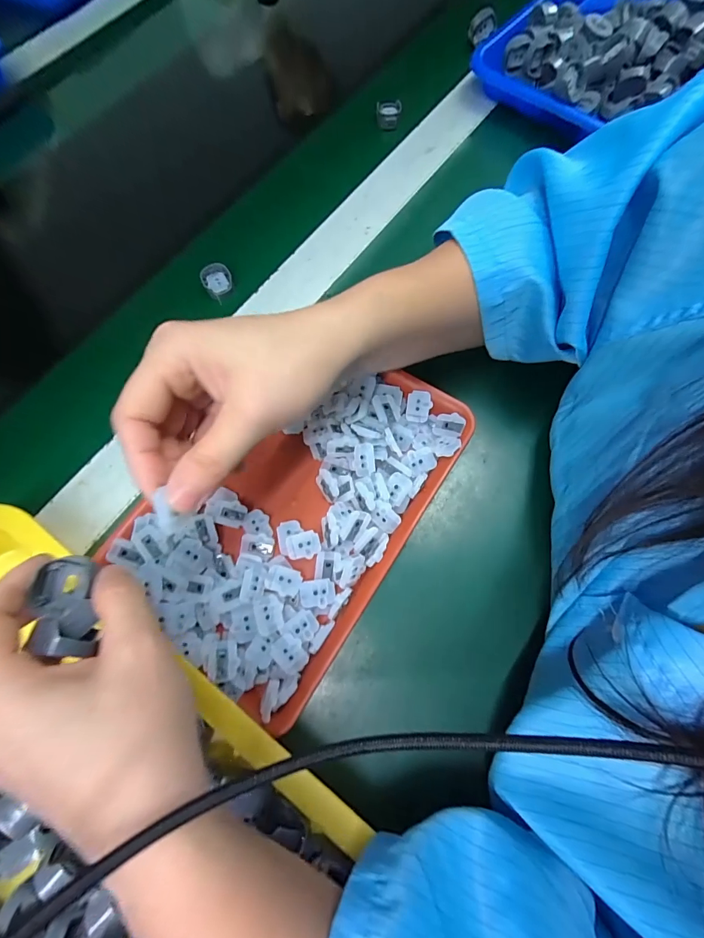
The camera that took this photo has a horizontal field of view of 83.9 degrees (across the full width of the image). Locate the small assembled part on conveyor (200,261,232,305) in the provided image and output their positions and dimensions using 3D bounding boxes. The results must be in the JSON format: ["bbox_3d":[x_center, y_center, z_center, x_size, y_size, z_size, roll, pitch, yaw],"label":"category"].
[{"bbox_3d":[-0.121,-0.170,0.354,0.026,0.013,0.029,-28,74,-7],"label":"small assembled part on conveyor"}]

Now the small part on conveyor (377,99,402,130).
[{"bbox_3d":[0.039,-0.383,0.423,0.026,0.018,0.026,5,73,4],"label":"small part on conveyor"}]

